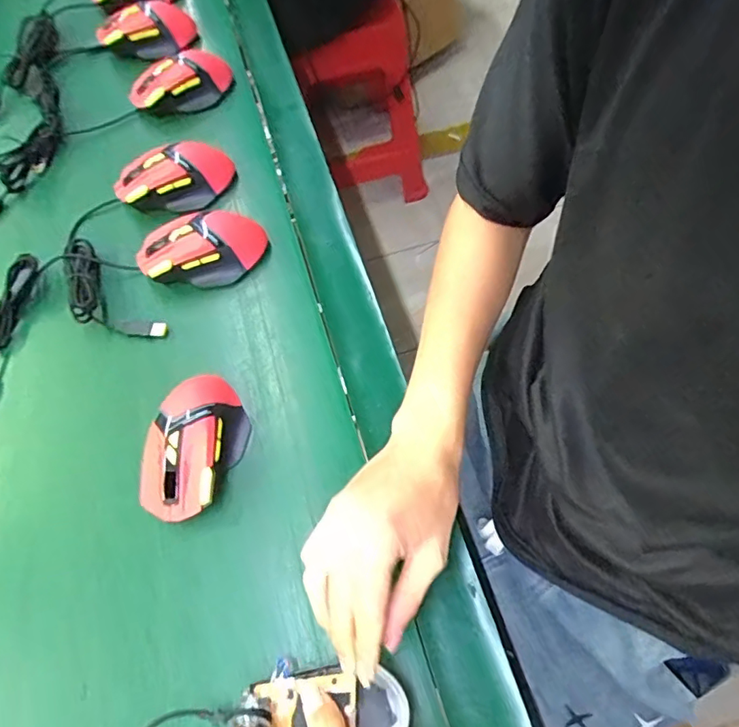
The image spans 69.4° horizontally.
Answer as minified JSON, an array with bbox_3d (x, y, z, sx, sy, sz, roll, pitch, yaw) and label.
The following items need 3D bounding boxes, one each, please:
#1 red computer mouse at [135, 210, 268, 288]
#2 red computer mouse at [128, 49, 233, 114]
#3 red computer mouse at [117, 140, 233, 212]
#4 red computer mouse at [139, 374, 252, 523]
[{"bbox_3d":[-0.162,-0.108,0.516,0.116,0.048,0.065,-7,62,-1],"label":"red computer mouse"},{"bbox_3d":[-0.221,-0.327,0.632,0.119,0.051,0.057,-18,63,-7],"label":"red computer mouse"},{"bbox_3d":[-0.204,-0.193,0.557,0.121,0.047,0.062,-16,63,-6],"label":"red computer mouse"},{"bbox_3d":[-0.141,0.062,0.427,0.066,0.039,0.118,12,63,9],"label":"red computer mouse"}]

